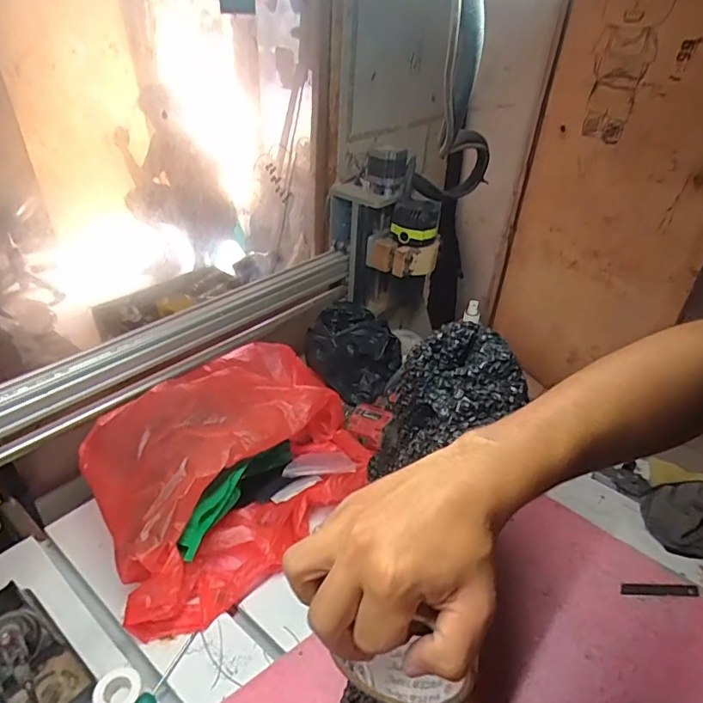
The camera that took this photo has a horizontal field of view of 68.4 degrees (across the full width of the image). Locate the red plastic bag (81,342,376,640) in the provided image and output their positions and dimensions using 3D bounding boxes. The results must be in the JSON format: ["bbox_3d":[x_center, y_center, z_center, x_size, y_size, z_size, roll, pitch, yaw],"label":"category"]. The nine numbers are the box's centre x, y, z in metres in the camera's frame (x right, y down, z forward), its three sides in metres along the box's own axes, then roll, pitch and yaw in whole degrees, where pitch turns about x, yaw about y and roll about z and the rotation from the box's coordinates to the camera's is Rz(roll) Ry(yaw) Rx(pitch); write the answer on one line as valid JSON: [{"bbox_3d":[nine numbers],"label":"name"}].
[{"bbox_3d":[-0.157,0.128,0.714,0.300,0.160,0.416,32,43,33],"label":"red plastic bag"}]

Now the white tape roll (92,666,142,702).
[{"bbox_3d":[-0.233,0.339,0.516,0.041,0.019,0.043,3,35,-2],"label":"white tape roll"}]

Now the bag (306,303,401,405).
[{"bbox_3d":[0.000,-0.003,0.898,0.125,0.119,0.142,-25,45,-35],"label":"bag"}]

